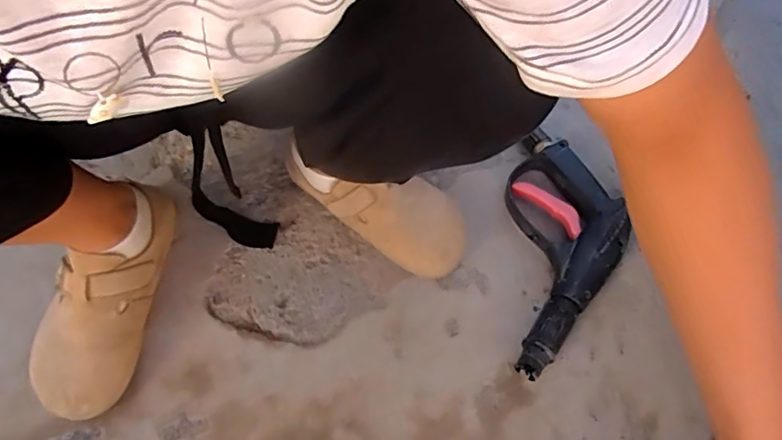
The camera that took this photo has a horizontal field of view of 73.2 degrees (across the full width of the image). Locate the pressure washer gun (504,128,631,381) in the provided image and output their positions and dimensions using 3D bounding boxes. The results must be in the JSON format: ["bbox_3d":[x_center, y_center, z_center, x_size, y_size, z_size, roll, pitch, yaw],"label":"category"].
[{"bbox_3d":[0.202,0.030,0.595,0.133,0.042,0.296,4,58,1],"label":"pressure washer gun"}]

